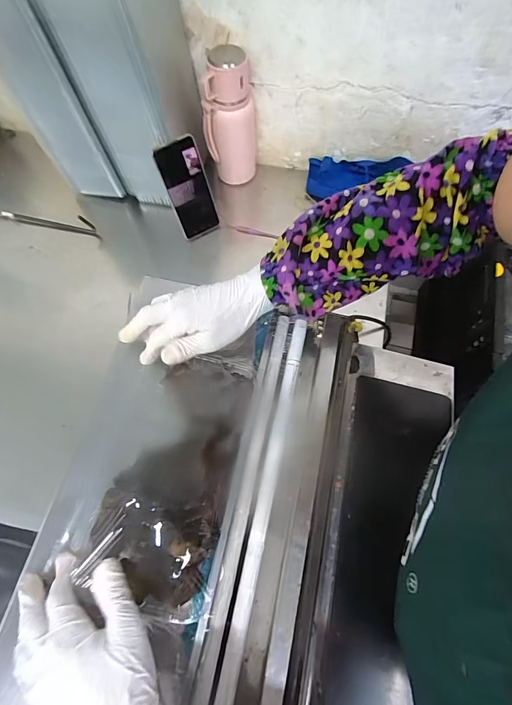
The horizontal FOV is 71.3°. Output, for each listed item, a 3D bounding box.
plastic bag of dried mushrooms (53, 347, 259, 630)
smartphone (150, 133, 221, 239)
[{"bbox_3d":[-0.098,0.105,0.349,0.148,0.038,0.235,10,67,7],"label":"plastic bag of dried mushrooms"},{"bbox_3d":[-0.116,-0.282,0.624,0.076,0.164,0.016,-26,48,-8],"label":"smartphone"}]

